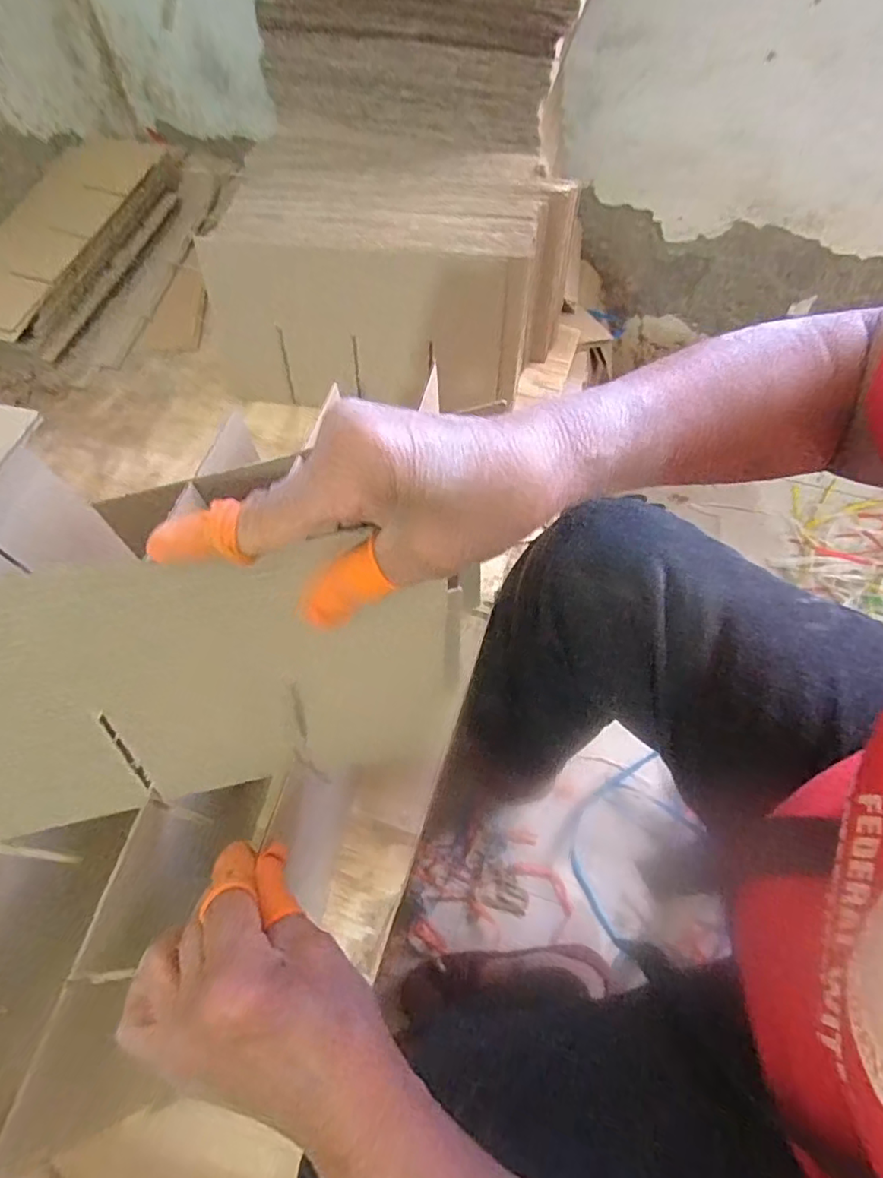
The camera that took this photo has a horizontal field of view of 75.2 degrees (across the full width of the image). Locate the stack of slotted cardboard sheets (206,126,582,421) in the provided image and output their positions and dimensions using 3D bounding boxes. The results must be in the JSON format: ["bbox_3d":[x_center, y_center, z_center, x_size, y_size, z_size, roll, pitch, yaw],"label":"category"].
[{"bbox_3d":[-0.054,-0.358,0.658,0.370,0.183,0.205,1,61,-1],"label":"stack of slotted cardboard sheets"}]

